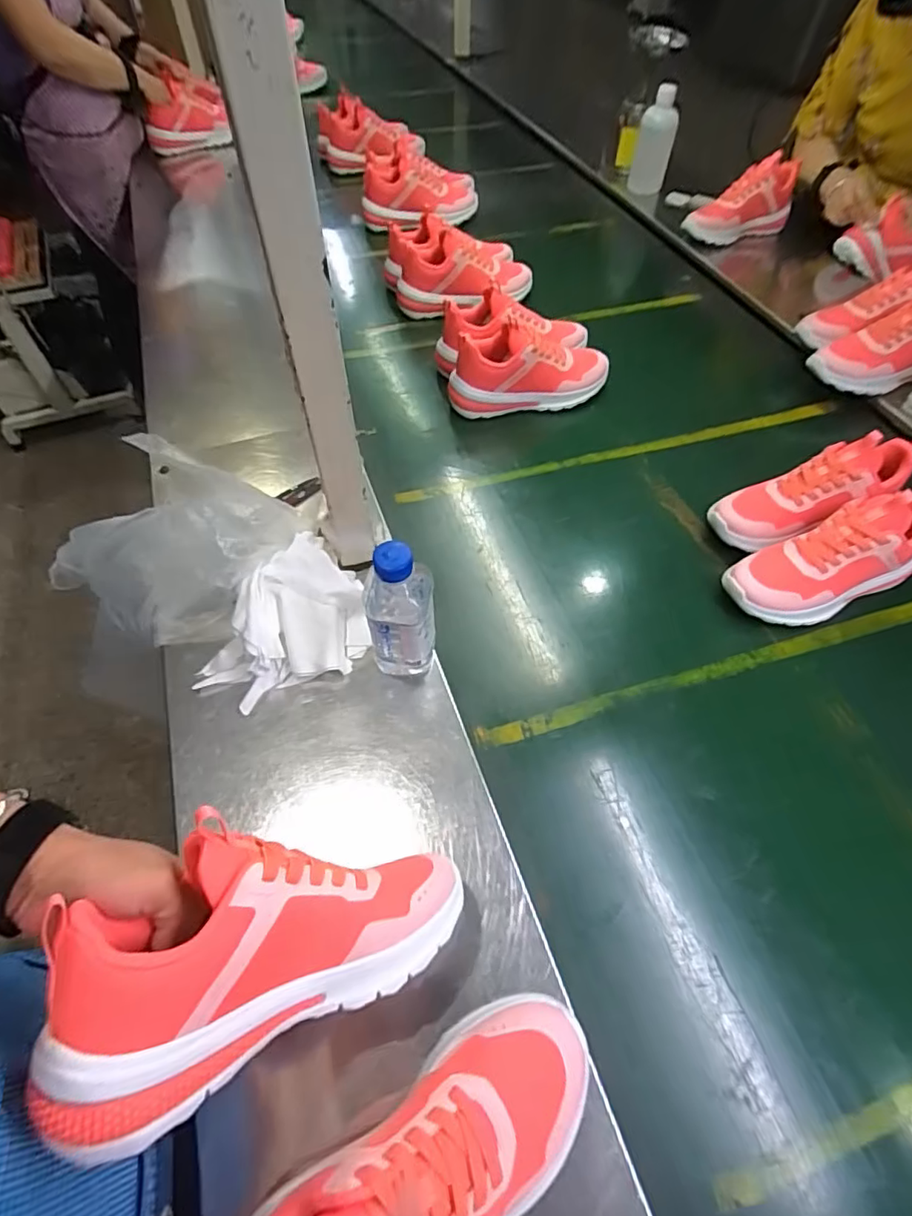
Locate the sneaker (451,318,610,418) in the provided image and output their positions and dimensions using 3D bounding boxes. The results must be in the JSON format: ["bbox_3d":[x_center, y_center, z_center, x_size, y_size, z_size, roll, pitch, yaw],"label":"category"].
[{"bbox_3d":[0.110,-0.353,0.828,0.243,0.125,0.078,-7,57,-3],"label":"sneaker"}]

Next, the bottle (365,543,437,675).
[{"bbox_3d":[-0.051,0.003,0.512,0.058,0.163,0.055,-1,57,0],"label":"bottle"}]

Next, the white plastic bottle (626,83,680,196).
[{"bbox_3d":[0.424,-0.990,1.192,0.080,0.185,0.070,12,56,7],"label":"white plastic bottle"}]

